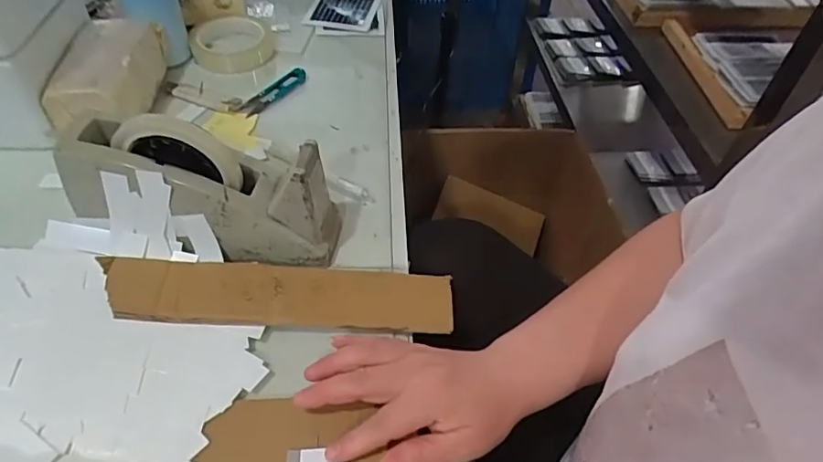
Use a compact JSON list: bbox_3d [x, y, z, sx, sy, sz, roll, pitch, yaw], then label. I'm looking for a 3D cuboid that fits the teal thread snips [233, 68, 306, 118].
[{"bbox_3d":[-0.168,-0.168,0.645,0.025,0.013,0.103,27,52,20],"label":"teal thread snips"}]

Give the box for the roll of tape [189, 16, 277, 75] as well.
[{"bbox_3d":[-0.233,-0.252,0.704,0.099,0.026,0.099,2,48,-2],"label":"roll of tape"}]

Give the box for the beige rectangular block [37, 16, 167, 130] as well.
[{"bbox_3d":[-0.330,-0.174,0.584,0.077,0.053,0.154,0,48,-3],"label":"beige rectangular block"}]

